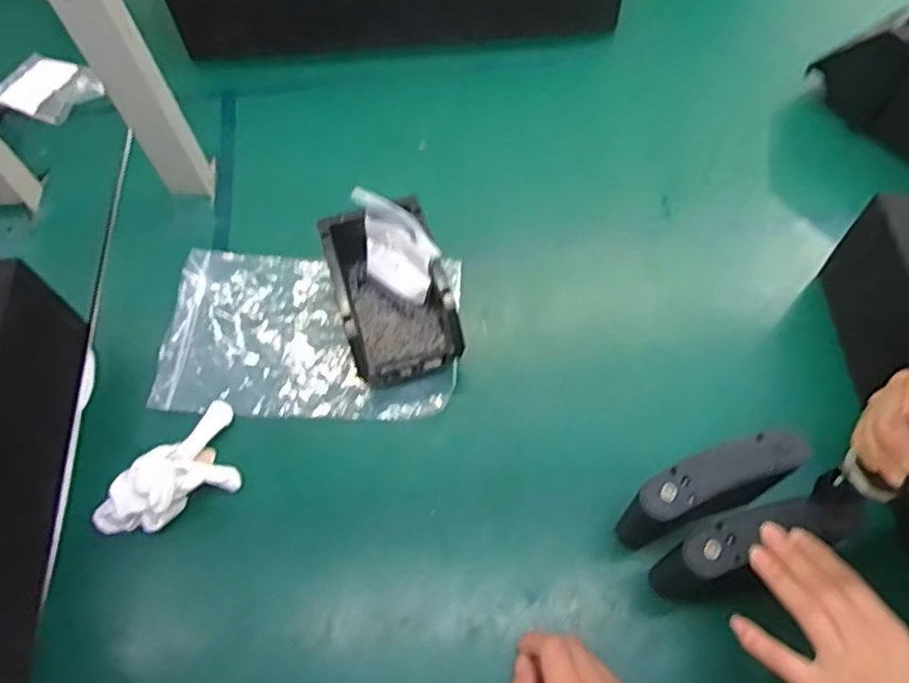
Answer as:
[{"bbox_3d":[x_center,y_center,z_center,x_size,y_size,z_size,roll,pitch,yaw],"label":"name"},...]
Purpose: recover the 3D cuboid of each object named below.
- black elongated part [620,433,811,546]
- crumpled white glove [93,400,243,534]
[{"bbox_3d":[0.189,0.119,0.494,0.129,0.114,0.043,-23,62,-10],"label":"black elongated part"},{"bbox_3d":[-0.238,0.117,0.554,0.073,0.050,0.141,38,69,21],"label":"crumpled white glove"}]

